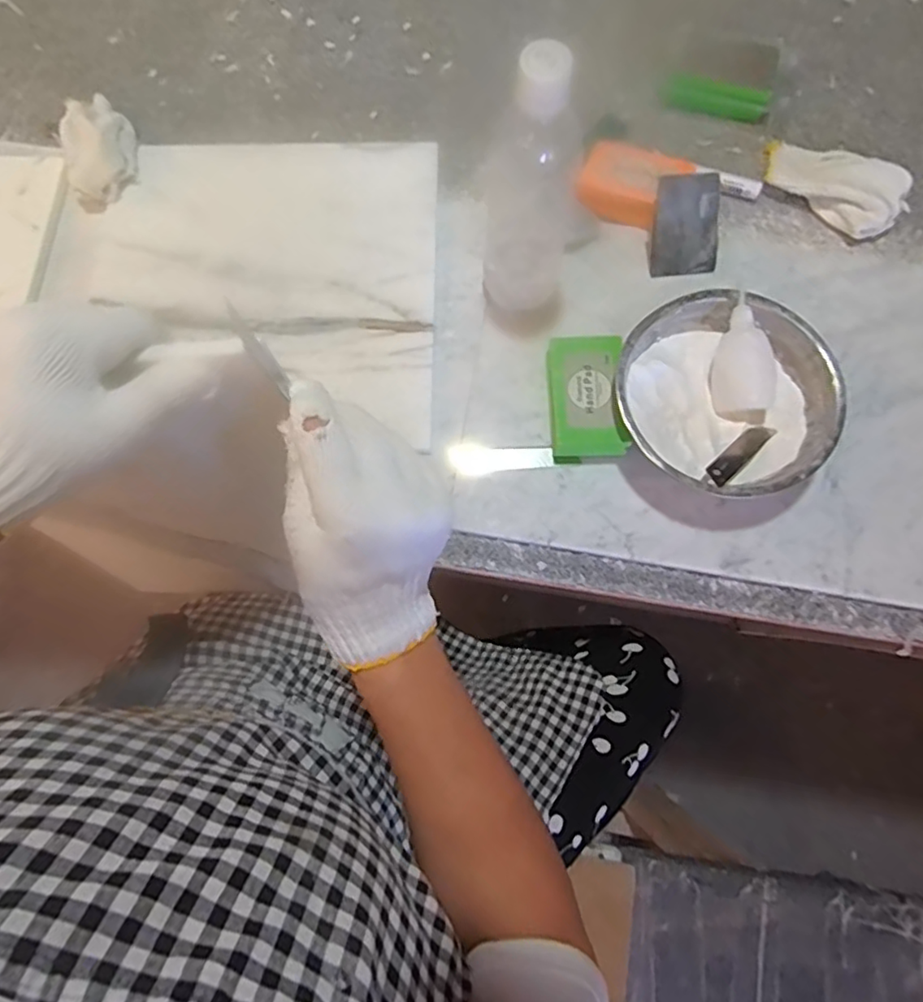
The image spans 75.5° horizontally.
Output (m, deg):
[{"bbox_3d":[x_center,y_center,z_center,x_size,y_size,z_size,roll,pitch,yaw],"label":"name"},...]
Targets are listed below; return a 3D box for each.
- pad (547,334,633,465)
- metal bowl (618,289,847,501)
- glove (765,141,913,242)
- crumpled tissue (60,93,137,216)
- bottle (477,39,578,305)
[{"bbox_3d":[0.099,-0.084,0.478,0.059,0.017,0.099,-5,81,16],"label":"pad"},{"bbox_3d":[0.204,-0.081,0.468,0.151,0.053,0.164,0,75,0],"label":"metal bowl"},{"bbox_3d":[0.341,-0.292,0.545,0.127,0.025,0.075,39,79,10],"label":"glove"},{"bbox_3d":[-0.335,-0.326,0.548,0.062,0.034,0.106,-17,76,-4],"label":"crumpled tissue"},{"bbox_3d":[0.053,-0.223,0.429,0.064,0.203,0.076,13,76,4],"label":"bottle"}]

